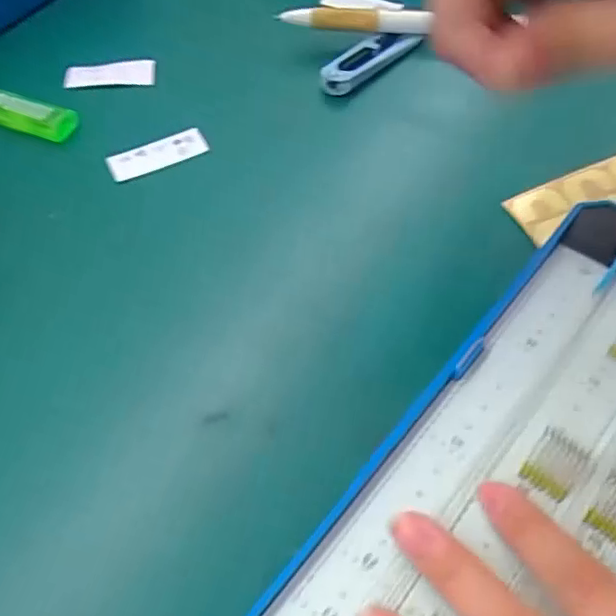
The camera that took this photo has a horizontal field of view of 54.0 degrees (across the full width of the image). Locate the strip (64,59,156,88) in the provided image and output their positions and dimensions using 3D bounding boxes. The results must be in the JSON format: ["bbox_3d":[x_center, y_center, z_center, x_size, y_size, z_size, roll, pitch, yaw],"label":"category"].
[{"bbox_3d":[-0.109,-0.129,0.333,0.049,0.005,0.019,-5,59,-3],"label":"strip"}]

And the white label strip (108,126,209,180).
[{"bbox_3d":[-0.074,-0.076,0.298,0.048,0.004,0.017,-25,62,-14],"label":"white label strip"}]

